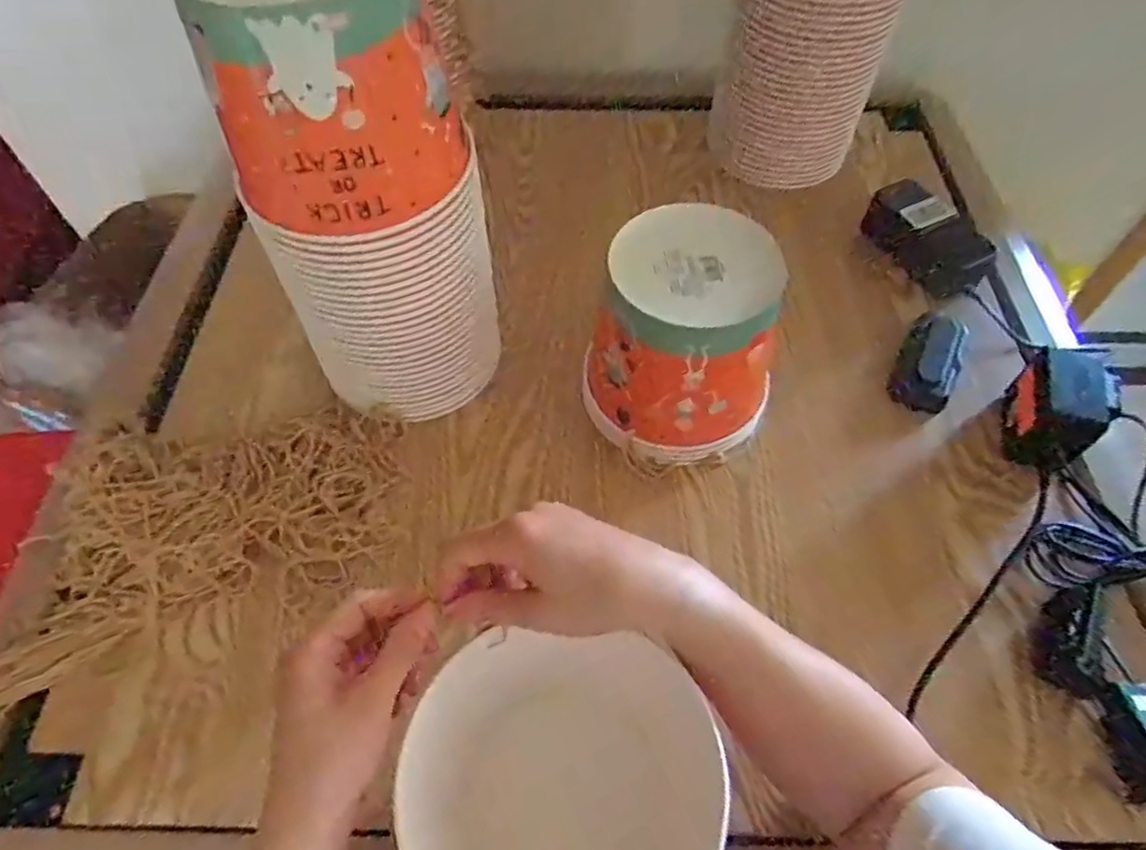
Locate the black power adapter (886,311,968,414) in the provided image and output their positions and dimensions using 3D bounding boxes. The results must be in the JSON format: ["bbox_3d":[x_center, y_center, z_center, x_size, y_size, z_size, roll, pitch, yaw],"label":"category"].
[{"bbox_3d":[0.333,-0.064,0.633,0.055,0.023,0.112,26,59,16],"label":"black power adapter"}]

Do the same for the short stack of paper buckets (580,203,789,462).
[{"bbox_3d":[0.095,-0.064,0.551,0.143,0.156,0.138,18,58,12],"label":"short stack of paper buckets"}]

